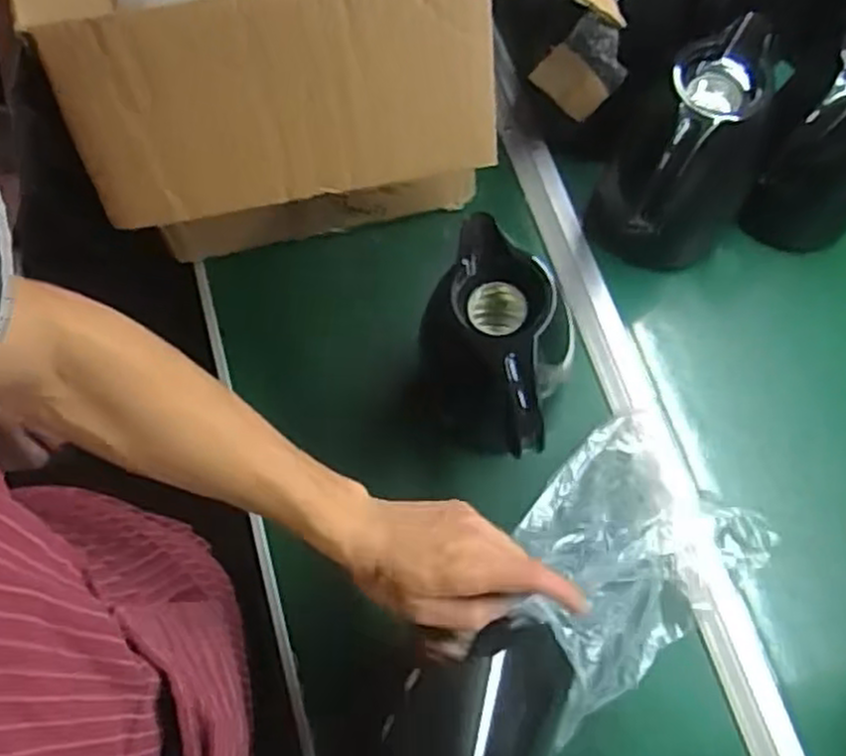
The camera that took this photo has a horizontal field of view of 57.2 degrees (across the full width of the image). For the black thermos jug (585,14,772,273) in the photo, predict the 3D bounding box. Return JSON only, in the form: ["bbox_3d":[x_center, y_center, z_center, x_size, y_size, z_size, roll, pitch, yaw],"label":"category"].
[{"bbox_3d":[0.232,-0.194,0.688,0.125,0.220,0.124,0,70,1],"label":"black thermos jug"}]

